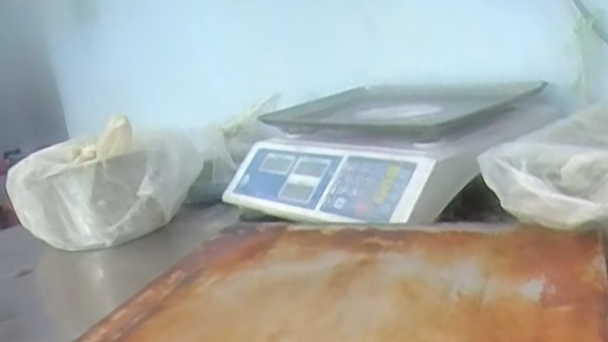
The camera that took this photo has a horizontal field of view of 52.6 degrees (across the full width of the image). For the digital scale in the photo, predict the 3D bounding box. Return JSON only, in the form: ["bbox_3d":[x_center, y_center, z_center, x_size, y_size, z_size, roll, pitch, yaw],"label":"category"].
[{"bbox_3d":[0.104,-0.036,0.824,0.341,0.099,0.358,-21,16,-39],"label":"digital scale"}]

